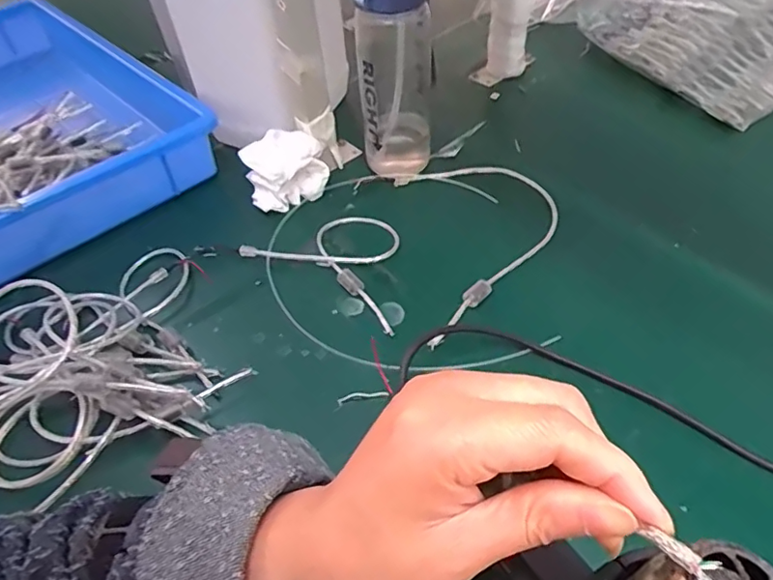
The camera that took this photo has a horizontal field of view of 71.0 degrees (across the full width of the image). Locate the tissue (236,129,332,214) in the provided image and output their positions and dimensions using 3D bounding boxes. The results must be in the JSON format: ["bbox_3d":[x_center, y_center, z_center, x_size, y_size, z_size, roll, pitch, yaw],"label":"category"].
[{"bbox_3d":[-0.111,-0.133,0.596,0.091,0.056,0.058,-26,52,-15],"label":"tissue"}]

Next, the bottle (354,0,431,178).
[{"bbox_3d":[0.008,-0.225,0.561,0.080,0.234,0.078,-2,50,5],"label":"bottle"}]

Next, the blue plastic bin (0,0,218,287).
[{"bbox_3d":[-0.479,-0.195,0.655,0.354,0.105,0.508,-36,55,-22],"label":"blue plastic bin"}]

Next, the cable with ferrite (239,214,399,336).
[{"bbox_3d":[-0.041,-0.046,0.545,0.175,0.014,0.125,22,56,23],"label":"cable with ferrite"}]

